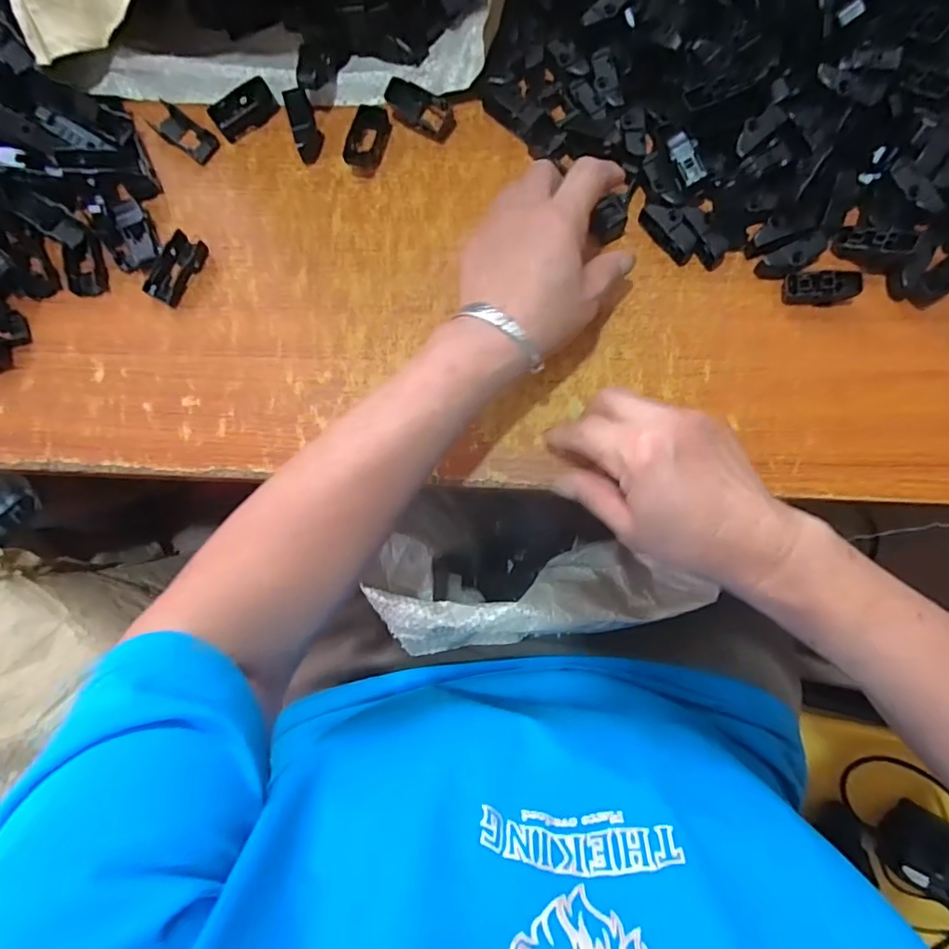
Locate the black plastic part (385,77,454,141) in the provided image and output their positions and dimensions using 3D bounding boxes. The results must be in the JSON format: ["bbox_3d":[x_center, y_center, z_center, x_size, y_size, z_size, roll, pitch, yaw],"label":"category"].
[{"bbox_3d":[-0.042,-0.279,0.416,0.051,0.019,0.023,27,84,6],"label":"black plastic part"}]

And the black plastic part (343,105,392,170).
[{"bbox_3d":[-0.082,-0.255,0.413,0.025,0.011,0.045,12,85,5],"label":"black plastic part"}]

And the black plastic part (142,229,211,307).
[{"bbox_3d":[-0.225,-0.155,0.412,0.028,0.008,0.053,25,84,6],"label":"black plastic part"}]

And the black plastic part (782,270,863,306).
[{"bbox_3d":[0.237,-0.127,0.373,0.046,0.014,0.019,4,85,23],"label":"black plastic part"}]

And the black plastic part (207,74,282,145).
[{"bbox_3d":[-0.181,-0.288,0.428,0.050,0.015,0.030,-36,82,-2],"label":"black plastic part"}]

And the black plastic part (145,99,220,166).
[{"bbox_3d":[-0.229,-0.268,0.430,0.056,0.013,0.024,36,85,7],"label":"black plastic part"}]

